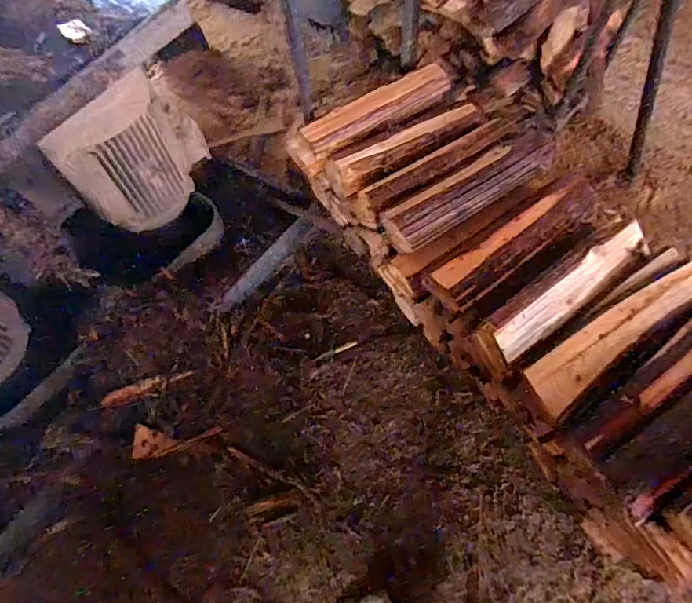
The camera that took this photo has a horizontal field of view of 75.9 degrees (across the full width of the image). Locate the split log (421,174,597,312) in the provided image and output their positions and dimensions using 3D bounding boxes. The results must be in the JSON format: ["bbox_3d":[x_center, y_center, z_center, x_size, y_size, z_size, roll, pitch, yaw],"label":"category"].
[{"bbox_3d":[0.423,-0.157,1.130,0.496,0.089,0.161,-36,64,-13],"label":"split log"}]

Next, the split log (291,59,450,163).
[{"bbox_3d":[0.079,-0.595,1.374,0.558,0.074,0.130,-32,63,-11],"label":"split log"}]

